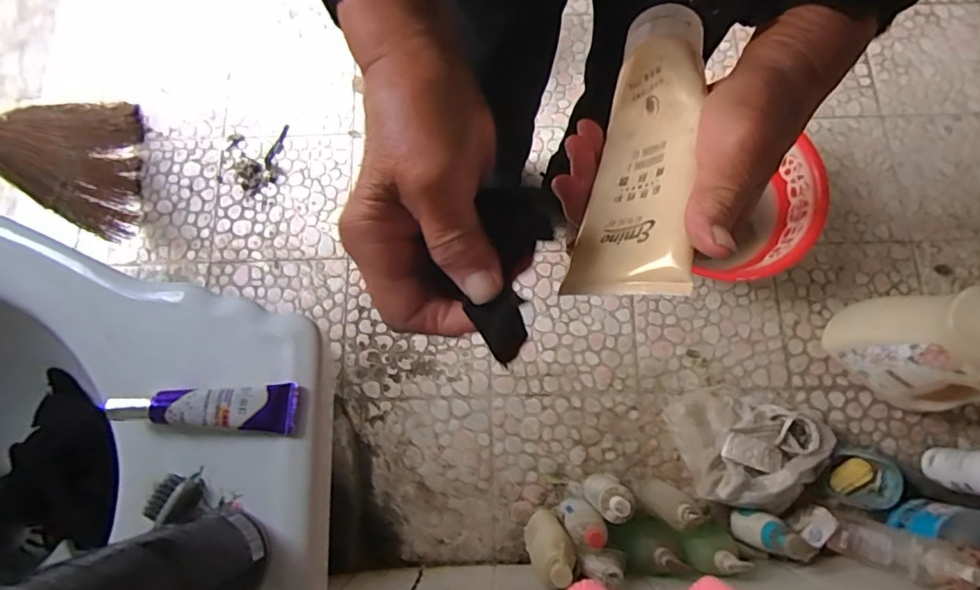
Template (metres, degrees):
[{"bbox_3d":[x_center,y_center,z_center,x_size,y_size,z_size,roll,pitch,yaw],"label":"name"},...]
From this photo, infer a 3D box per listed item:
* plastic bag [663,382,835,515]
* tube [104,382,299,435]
[{"bbox_3d":[0.468,0.283,0.927,0.281,0.087,0.202,16,77,5],"label":"plastic bag"},{"bbox_3d":[-0.158,0.061,0.277,0.097,0.014,0.025,1,76,2],"label":"tube"}]

